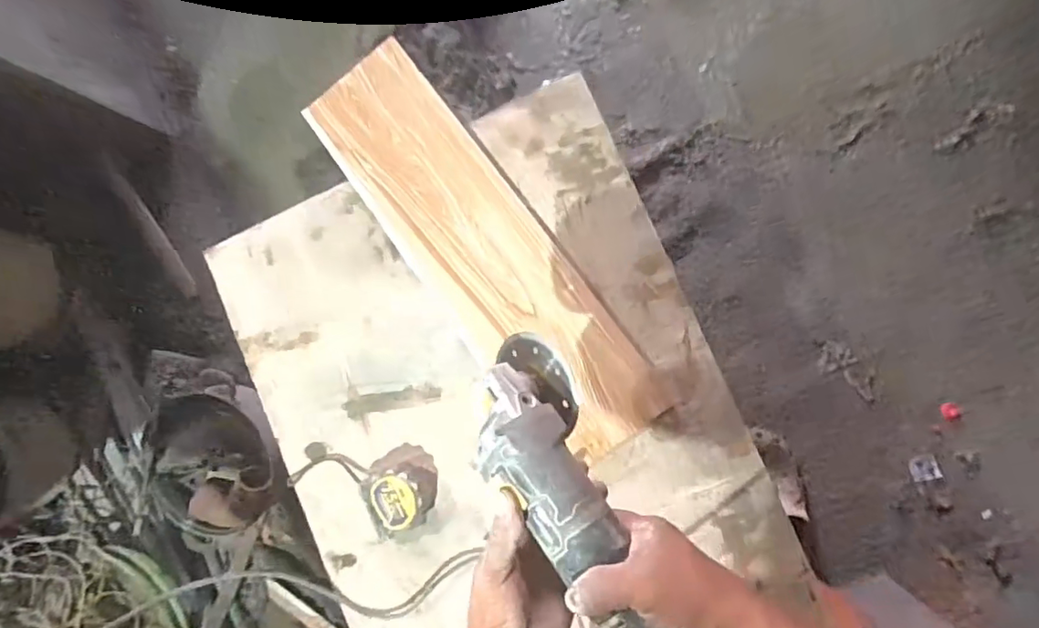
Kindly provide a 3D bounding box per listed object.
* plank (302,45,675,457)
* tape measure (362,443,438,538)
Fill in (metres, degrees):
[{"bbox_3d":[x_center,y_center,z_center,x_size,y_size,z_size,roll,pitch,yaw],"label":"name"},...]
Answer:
[{"bbox_3d":[-0.048,-0.082,0.746,0.167,0.026,0.604,-38,87,1],"label":"plank"},{"bbox_3d":[-0.151,0.226,0.732,0.086,0.054,0.093,0,87,5],"label":"tape measure"}]

